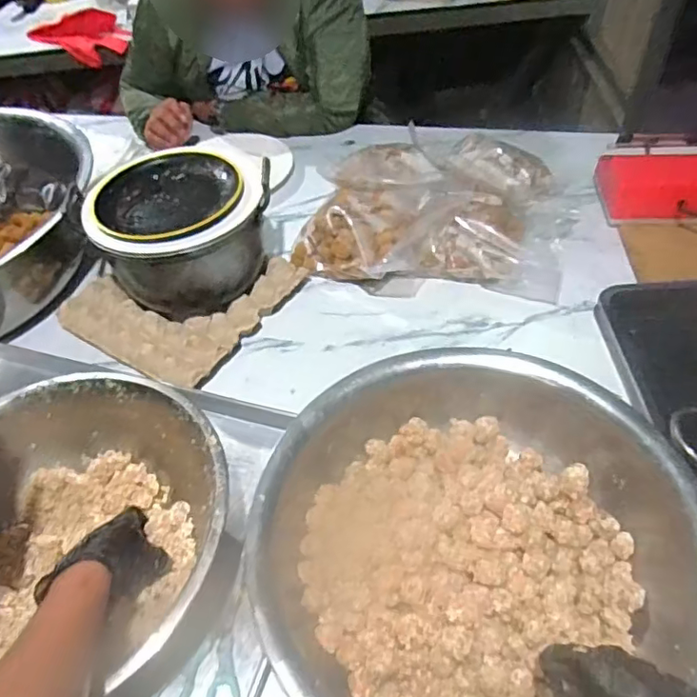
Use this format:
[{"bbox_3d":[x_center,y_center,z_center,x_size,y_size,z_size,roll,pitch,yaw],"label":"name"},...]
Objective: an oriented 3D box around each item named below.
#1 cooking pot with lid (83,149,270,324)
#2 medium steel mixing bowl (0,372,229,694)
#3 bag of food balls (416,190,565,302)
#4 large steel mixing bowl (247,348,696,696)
[{"bbox_3d":[-0.243,-0.169,0.848,0.222,0.148,0.215,-2,49,3],"label":"cooking pot with lid"},{"bbox_3d":[-0.268,0.176,0.593,0.300,0.117,0.293,-2,49,3],"label":"medium steel mixing bowl"},{"bbox_3d":[0.223,-0.167,0.889,0.225,0.090,0.135,11,51,14],"label":"bag of food balls"},{"bbox_3d":[0.115,0.183,0.546,0.398,0.105,0.382,-2,49,3],"label":"large steel mixing bowl"}]

